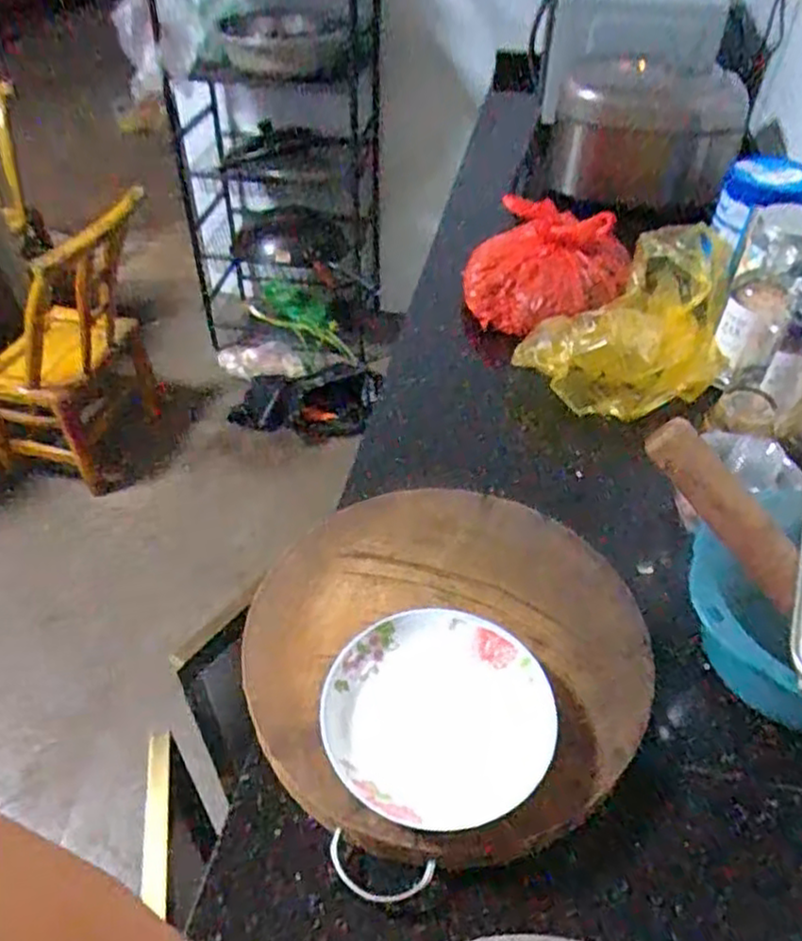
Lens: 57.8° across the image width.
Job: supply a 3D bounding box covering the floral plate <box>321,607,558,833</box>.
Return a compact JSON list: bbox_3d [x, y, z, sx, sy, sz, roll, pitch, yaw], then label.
[{"bbox_3d":[0.031,0.192,0.572,0.170,0.038,0.176,-1,45,1],"label":"floral plate"}]

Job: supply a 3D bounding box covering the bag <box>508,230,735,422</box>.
[{"bbox_3d":[0.335,-0.219,0.990,0.222,0.094,0.375,23,50,23],"label":"bag"}]

